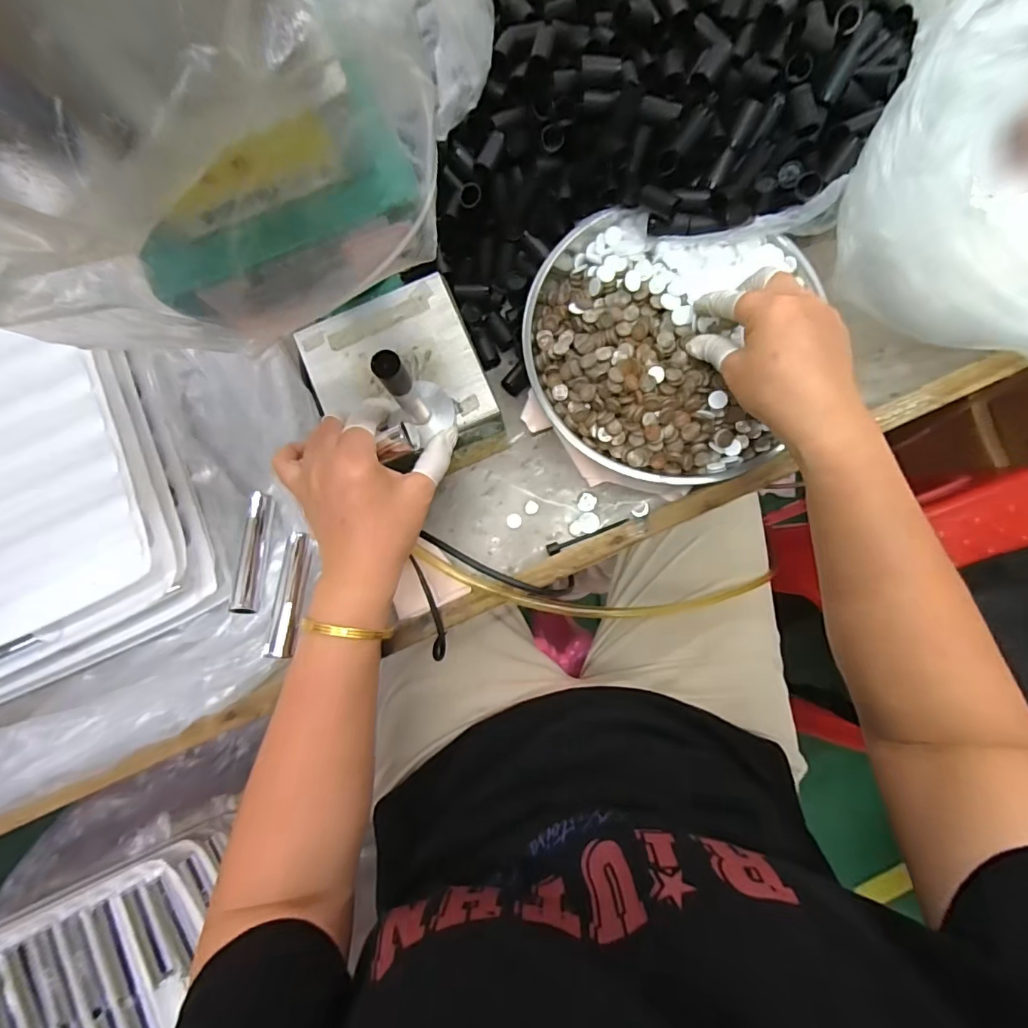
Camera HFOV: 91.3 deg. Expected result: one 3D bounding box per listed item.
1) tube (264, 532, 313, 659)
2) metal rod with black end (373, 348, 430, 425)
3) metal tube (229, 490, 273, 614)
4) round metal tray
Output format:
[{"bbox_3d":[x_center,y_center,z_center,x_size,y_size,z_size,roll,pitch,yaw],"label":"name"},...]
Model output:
[{"bbox_3d":[-0.166,0.059,0.373,0.016,0.014,0.090,1,67,2],"label":"tube"},{"bbox_3d":[-0.067,-0.074,0.322,0.015,0.105,0.016,-36,84,-3],"label":"metal rod with black end"},{"bbox_3d":[-0.199,0.027,0.382,0.013,0.016,0.095,-3,68,1],"label":"metal tube"},{"bbox_3d":[0.113,-0.130,0.393,0.200,0.029,0.209,0,83,2],"label":"round metal tray"}]

